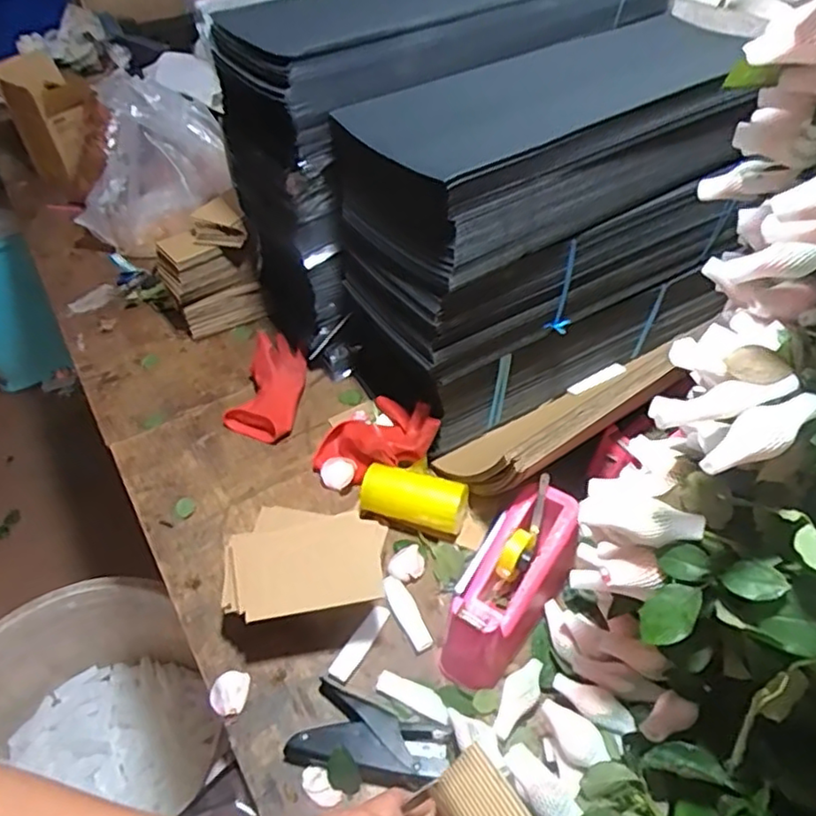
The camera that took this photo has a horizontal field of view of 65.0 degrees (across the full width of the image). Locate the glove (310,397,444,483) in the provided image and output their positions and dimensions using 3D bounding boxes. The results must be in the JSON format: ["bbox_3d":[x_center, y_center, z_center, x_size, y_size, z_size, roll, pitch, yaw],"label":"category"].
[{"bbox_3d":[-0.048,0.043,0.831,0.149,0.085,0.116,-20,48,-15],"label":"glove"}]

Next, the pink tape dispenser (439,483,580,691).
[{"bbox_3d":[0.102,0.182,0.667,0.077,0.101,0.218,25,52,25],"label":"pink tape dispenser"}]

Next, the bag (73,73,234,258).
[{"bbox_3d":[-0.503,-0.462,1.222,0.285,0.297,0.197,14,48,17],"label":"bag"}]

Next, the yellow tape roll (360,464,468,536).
[{"bbox_3d":[0.007,0.111,0.772,0.125,0.055,0.052,14,48,17],"label":"yellow tape roll"}]

